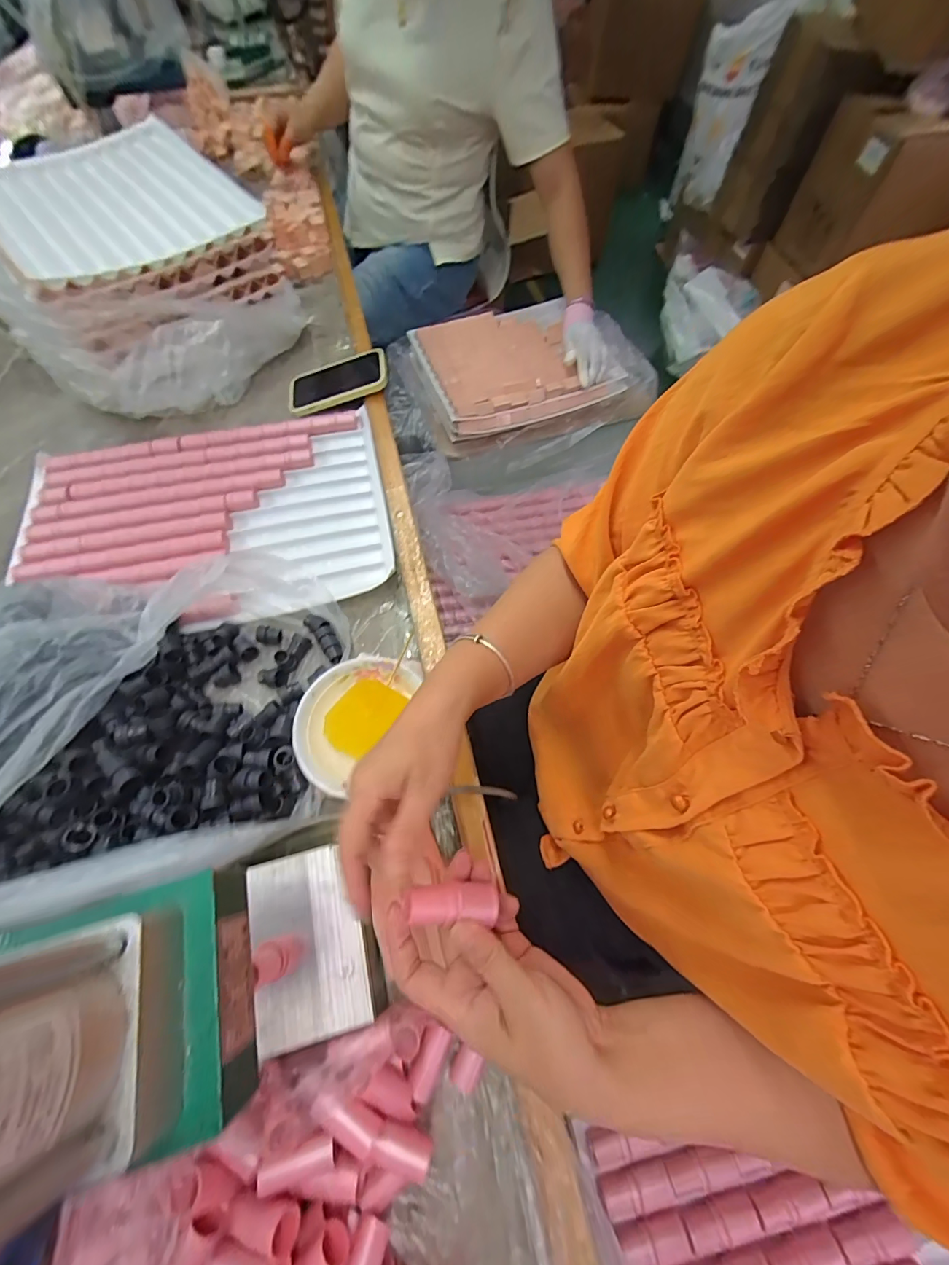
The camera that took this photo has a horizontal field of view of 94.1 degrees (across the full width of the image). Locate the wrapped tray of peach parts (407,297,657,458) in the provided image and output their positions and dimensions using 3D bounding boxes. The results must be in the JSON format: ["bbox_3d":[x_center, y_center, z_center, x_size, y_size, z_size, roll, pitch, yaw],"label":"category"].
[{"bbox_3d":[0.120,-0.574,0.967,0.513,0.092,0.343,-18,66,-9],"label":"wrapped tray of peach parts"}]

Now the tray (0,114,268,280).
[{"bbox_3d":[-0.526,-0.626,0.628,0.302,0.039,0.399,-37,70,-16],"label":"tray"}]

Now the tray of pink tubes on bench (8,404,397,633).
[{"bbox_3d":[-0.328,-0.142,0.548,0.425,0.020,0.303,-14,63,-6],"label":"tray of pink tubes on bench"}]

